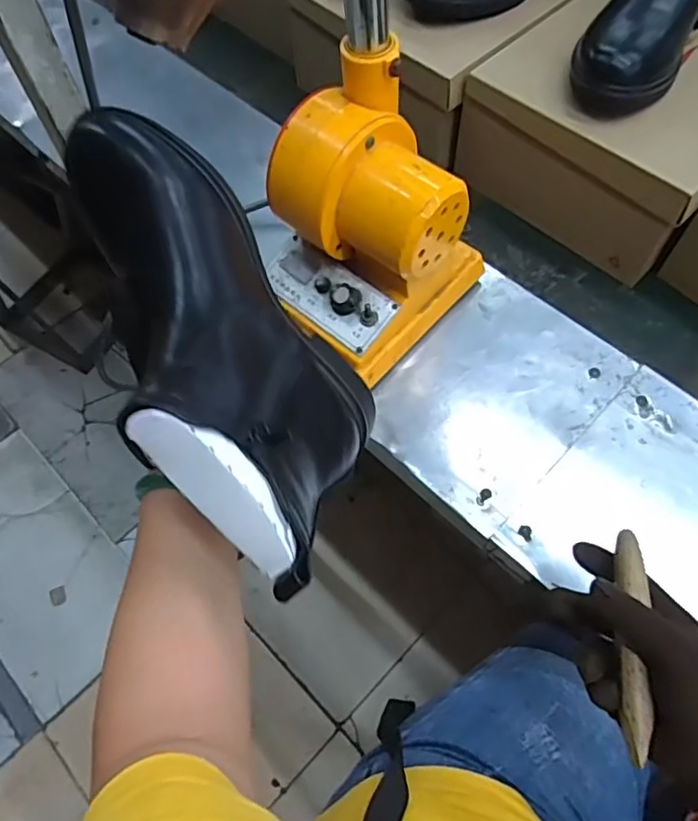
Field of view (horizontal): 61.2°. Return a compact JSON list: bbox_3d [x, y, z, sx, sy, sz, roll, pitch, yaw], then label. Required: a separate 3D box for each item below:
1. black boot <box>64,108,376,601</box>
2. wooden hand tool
[{"bbox_3d":[-0.086,-0.037,0.385,0.182,0.105,0.314,-3,66,-48],"label":"black boot"},{"bbox_3d":[0.172,0.138,0.358,0.014,0.016,0.134,10,66,2],"label":"wooden hand tool"}]

